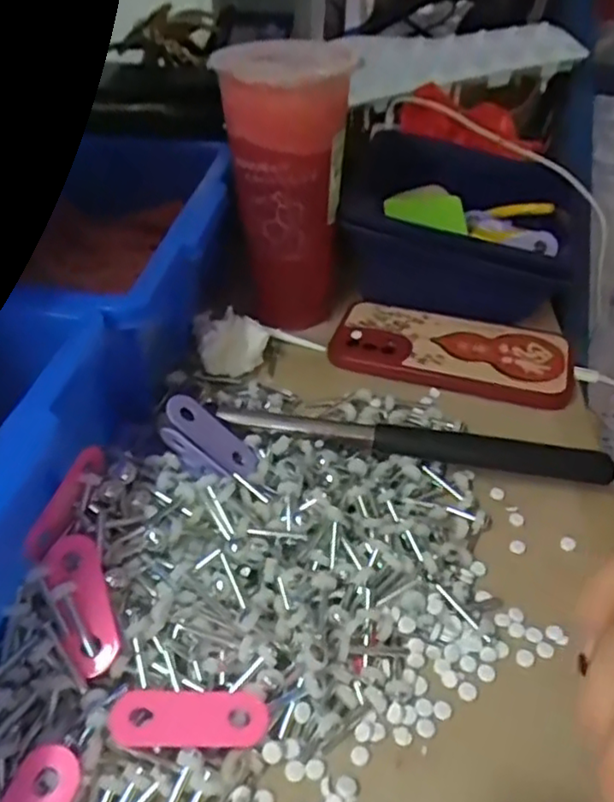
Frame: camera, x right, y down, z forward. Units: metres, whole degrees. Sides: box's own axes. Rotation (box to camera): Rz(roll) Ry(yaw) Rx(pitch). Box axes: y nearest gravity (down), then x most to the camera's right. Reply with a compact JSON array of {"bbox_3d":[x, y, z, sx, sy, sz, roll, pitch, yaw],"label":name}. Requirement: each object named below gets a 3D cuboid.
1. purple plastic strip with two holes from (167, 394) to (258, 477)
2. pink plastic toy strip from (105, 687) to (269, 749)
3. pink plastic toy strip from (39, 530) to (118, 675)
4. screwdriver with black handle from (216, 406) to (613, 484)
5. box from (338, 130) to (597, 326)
[{"bbox_3d":[-0.049,0.017,0.334,0.055,0.006,0.024,41,43,-12],"label":"purple plastic strip with two holes"},{"bbox_3d":[-0.045,0.123,0.250,0.059,0.004,0.023,6,29,-7],"label":"pink plastic toy strip"},{"bbox_3d":[-0.095,0.085,0.272,0.022,0.007,0.060,-21,65,-20],"label":"pink plastic toy strip"},{"bbox_3d":[0.059,0.025,0.357,0.212,0.022,0.018,8,42,5],"label":"screwdriver with black handle"},{"bbox_3d":[0.121,-0.129,0.476,0.171,0.077,0.139,12,42,9],"label":"box"}]

